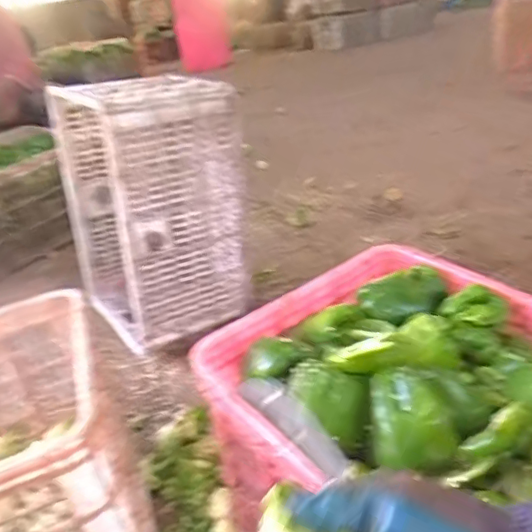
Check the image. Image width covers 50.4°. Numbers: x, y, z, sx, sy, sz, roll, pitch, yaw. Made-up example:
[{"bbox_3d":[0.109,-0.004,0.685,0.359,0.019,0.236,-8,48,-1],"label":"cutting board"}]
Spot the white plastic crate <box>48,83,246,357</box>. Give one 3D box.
[{"bbox_3d":[-0.271,-0.129,1.280,0.292,0.493,0.378,-26,30,-32],"label":"white plastic crate"}]

